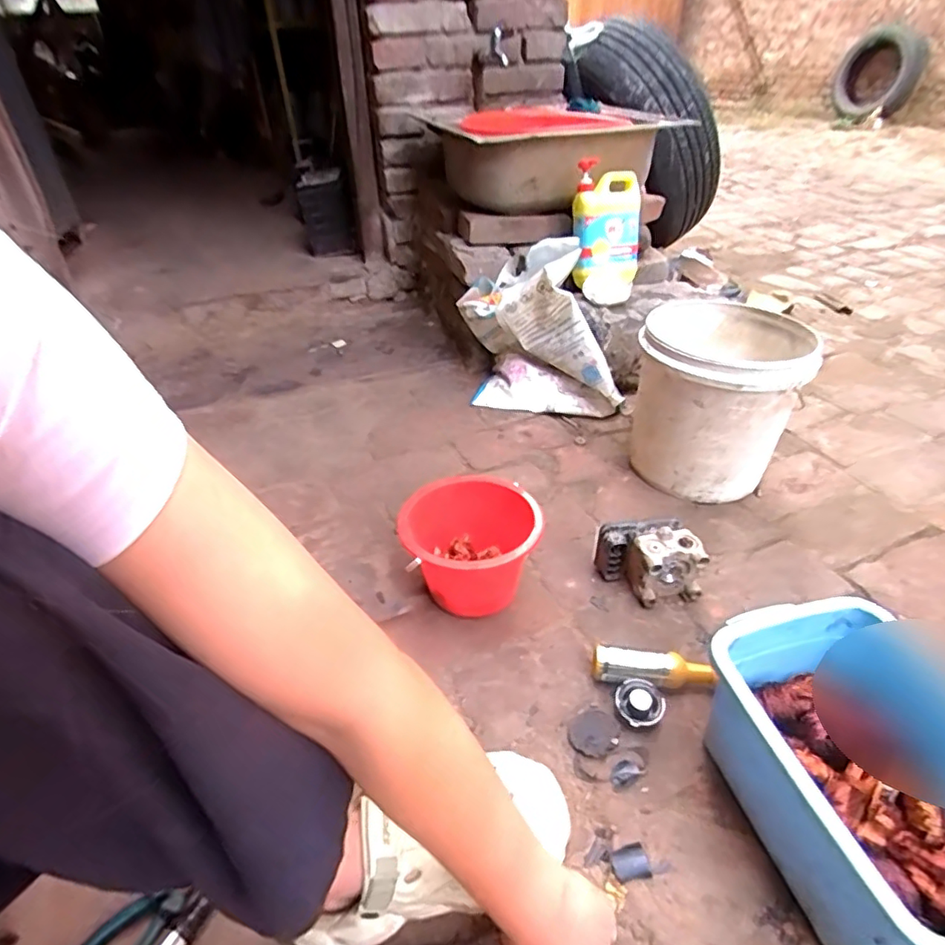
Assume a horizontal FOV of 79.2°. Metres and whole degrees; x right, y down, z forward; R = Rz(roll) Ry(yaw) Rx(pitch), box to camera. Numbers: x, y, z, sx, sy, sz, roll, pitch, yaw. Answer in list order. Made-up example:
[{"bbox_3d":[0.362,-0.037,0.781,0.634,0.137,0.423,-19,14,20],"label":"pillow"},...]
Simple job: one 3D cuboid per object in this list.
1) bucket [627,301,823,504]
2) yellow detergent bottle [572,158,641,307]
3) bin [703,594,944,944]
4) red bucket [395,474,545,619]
[{"bbox_3d":[0.397,-0.112,0.934,0.225,0.244,0.231,-2,37,1],"label":"bucket"},{"bbox_3d":[0.284,-0.490,1.181,0.142,0.277,0.107,-5,12,0],"label":"yellow detergent bottle"},{"bbox_3d":[0.351,0.272,0.499,0.204,0.156,0.285,-13,38,-13],"label":"bin"},{"bbox_3d":[0.000,0.104,0.777,0.176,0.134,0.164,-2,37,1],"label":"red bucket"}]

